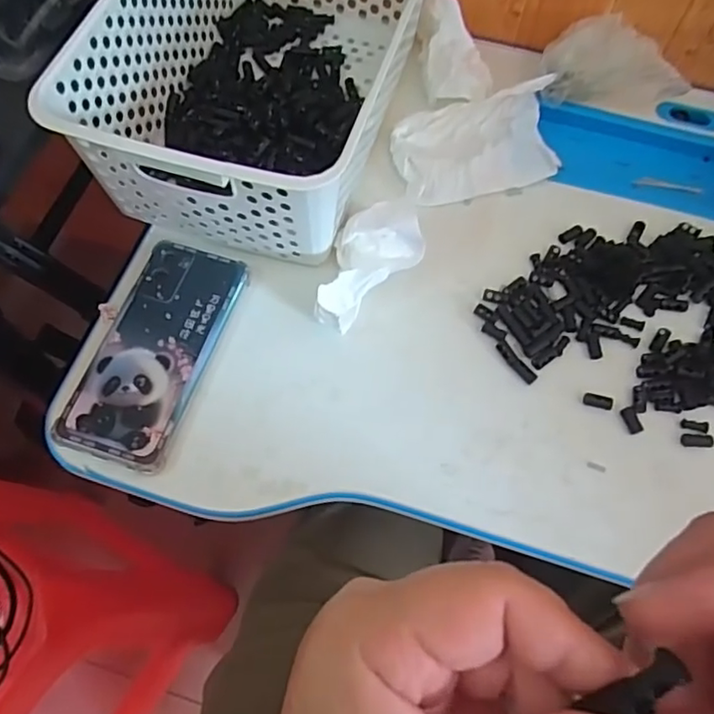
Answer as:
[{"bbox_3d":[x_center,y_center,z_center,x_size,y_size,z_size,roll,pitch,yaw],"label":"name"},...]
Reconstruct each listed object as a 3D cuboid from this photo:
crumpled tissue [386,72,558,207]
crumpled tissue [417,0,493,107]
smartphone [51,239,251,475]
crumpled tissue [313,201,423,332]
[{"bbox_3d":[0.098,-0.175,0.487,0.132,0.024,0.086,-12,66,-6],"label":"crumpled tissue"},{"bbox_3d":[0.087,-0.265,0.514,0.059,0.034,0.105,-3,66,-2],"label":"crumpled tissue"},{"bbox_3d":[-0.141,-0.008,0.415,0.081,0.007,0.162,17,66,7],"label":"smartphone"},{"bbox_3d":[0.003,-0.070,0.430,0.104,0.034,0.057,-41,72,-17],"label":"crumpled tissue"}]

